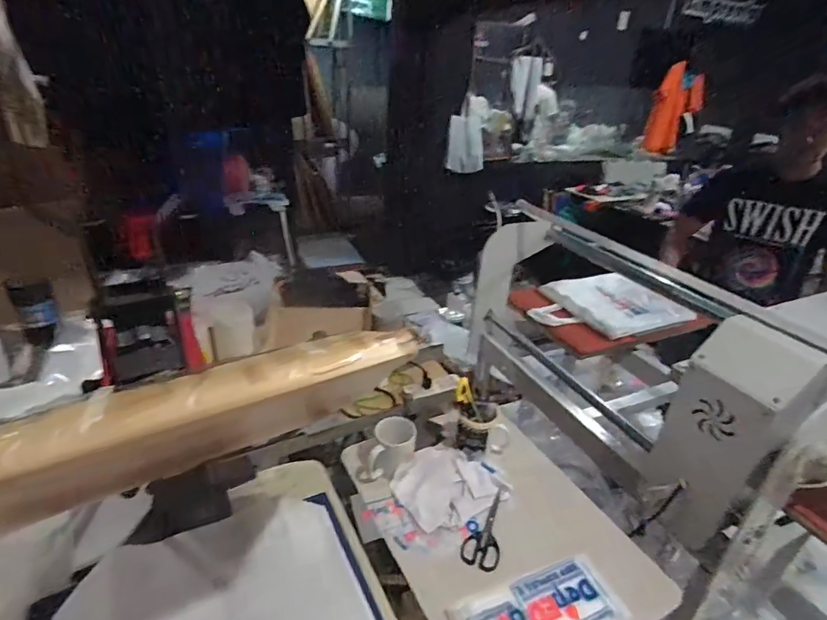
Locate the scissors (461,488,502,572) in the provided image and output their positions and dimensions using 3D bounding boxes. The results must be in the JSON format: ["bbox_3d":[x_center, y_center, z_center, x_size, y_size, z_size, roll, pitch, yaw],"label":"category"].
[{"bbox_3d":[0.135,0.398,0.875,0.067,0.019,0.178,12,29,14],"label":"scissors"}]

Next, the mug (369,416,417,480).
[{"bbox_3d":[-0.040,0.281,0.950,0.084,0.095,0.084,6,29,3],"label":"mug"}]

